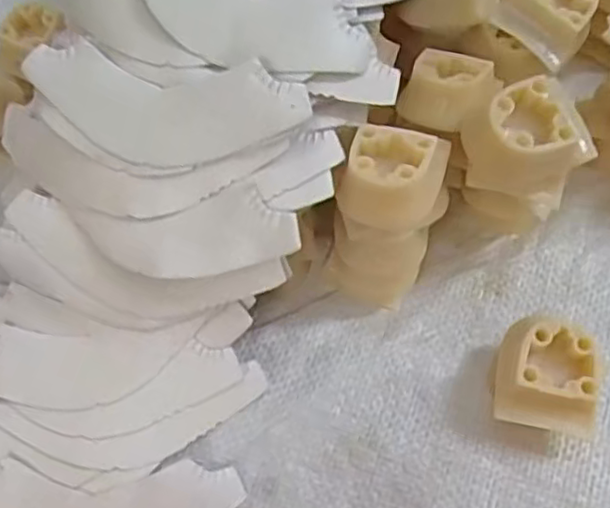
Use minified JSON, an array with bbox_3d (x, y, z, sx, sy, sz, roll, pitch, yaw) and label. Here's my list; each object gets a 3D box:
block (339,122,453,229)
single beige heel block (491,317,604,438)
[{"bbox_3d":[0.033,-0.030,0.247,0.035,0.020,0.039,15,65,11],"label":"block"},{"bbox_3d":[0.094,0.050,0.260,0.036,0.034,0.038,9,63,9],"label":"single beige heel block"}]

